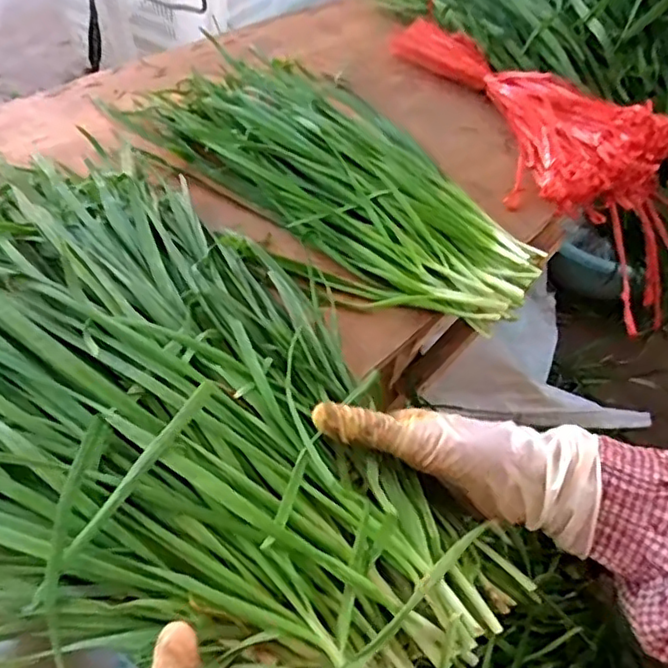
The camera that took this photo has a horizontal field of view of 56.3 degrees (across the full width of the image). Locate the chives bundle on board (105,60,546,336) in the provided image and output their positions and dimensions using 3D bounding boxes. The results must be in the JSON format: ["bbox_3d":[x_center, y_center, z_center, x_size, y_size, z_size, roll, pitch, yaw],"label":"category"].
[{"bbox_3d":[0.005,-0.146,0.558,0.214,0.039,0.404,-31,59,-29],"label":"chives bundle on board"}]

